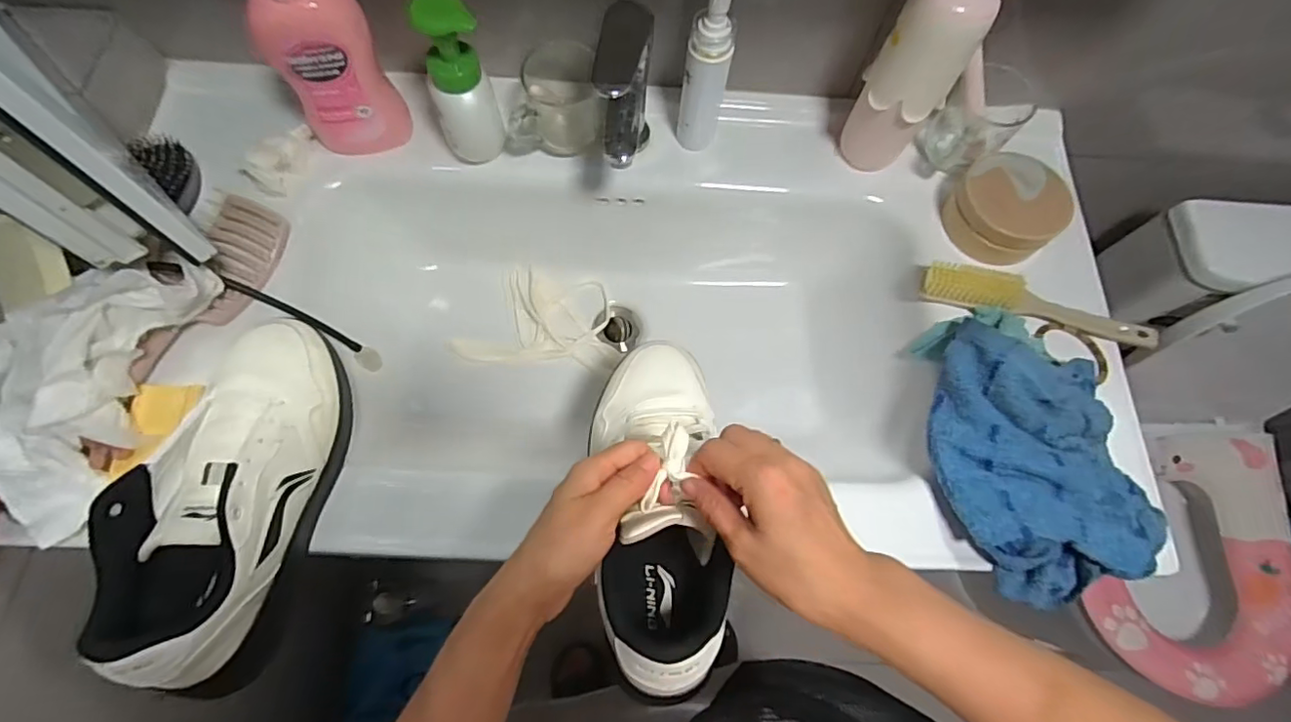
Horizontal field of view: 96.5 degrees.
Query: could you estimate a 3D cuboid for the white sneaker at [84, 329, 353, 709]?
[{"bbox_3d":[-0.305,0.092,0.428,0.094,0.104,0.271,5,70,-1],"label":"white sneaker"}]

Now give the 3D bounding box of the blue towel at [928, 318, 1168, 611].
[{"bbox_3d":[0.342,0.077,0.506,0.165,0.061,0.251,9,70,0],"label":"blue towel"}]

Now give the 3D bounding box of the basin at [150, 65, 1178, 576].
[{"bbox_3d":[-0.033,-0.045,0.651,0.917,0.197,0.479,4,70,-2],"label":"basin"}]

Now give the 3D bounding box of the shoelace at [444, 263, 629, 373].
[{"bbox_3d":[-0.126,-0.049,0.674,0.186,0.036,0.132,0,70,-3],"label":"shoelace"}]

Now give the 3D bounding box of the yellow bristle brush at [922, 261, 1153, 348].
[{"bbox_3d":[0.387,-0.054,0.574,0.220,0.047,0.037,14,70,2],"label":"yellow bristle brush"}]

